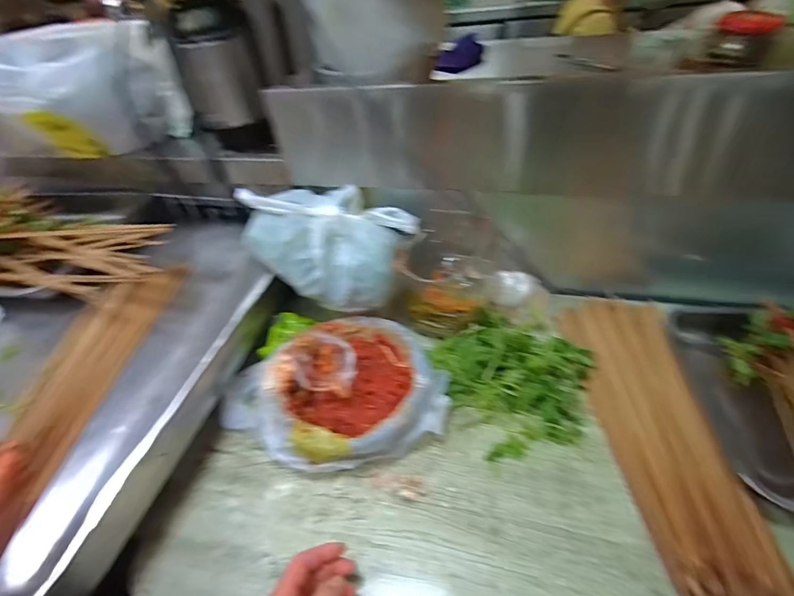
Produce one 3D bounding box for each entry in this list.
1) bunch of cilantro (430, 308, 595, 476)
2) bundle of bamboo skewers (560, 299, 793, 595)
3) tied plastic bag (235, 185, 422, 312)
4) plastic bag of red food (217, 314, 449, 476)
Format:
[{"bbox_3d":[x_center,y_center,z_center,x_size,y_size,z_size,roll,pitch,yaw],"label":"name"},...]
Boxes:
[{"bbox_3d":[0.181,0.106,0.553,0.212,0.042,0.205,-14,44,-8],"label":"bunch of cilantro"},{"bbox_3d":[0.341,0.147,0.504,0.132,0.017,0.408,-3,43,4],"label":"bundle of bamboo skewers"},{"bbox_3d":[-0.102,-0.092,0.603,0.222,0.132,0.167,20,49,25],"label":"tied plastic bag"},{"bbox_3d":[-0.088,0.132,0.537,0.286,0.077,0.211,-19,45,-12],"label":"plastic bag of red food"}]

